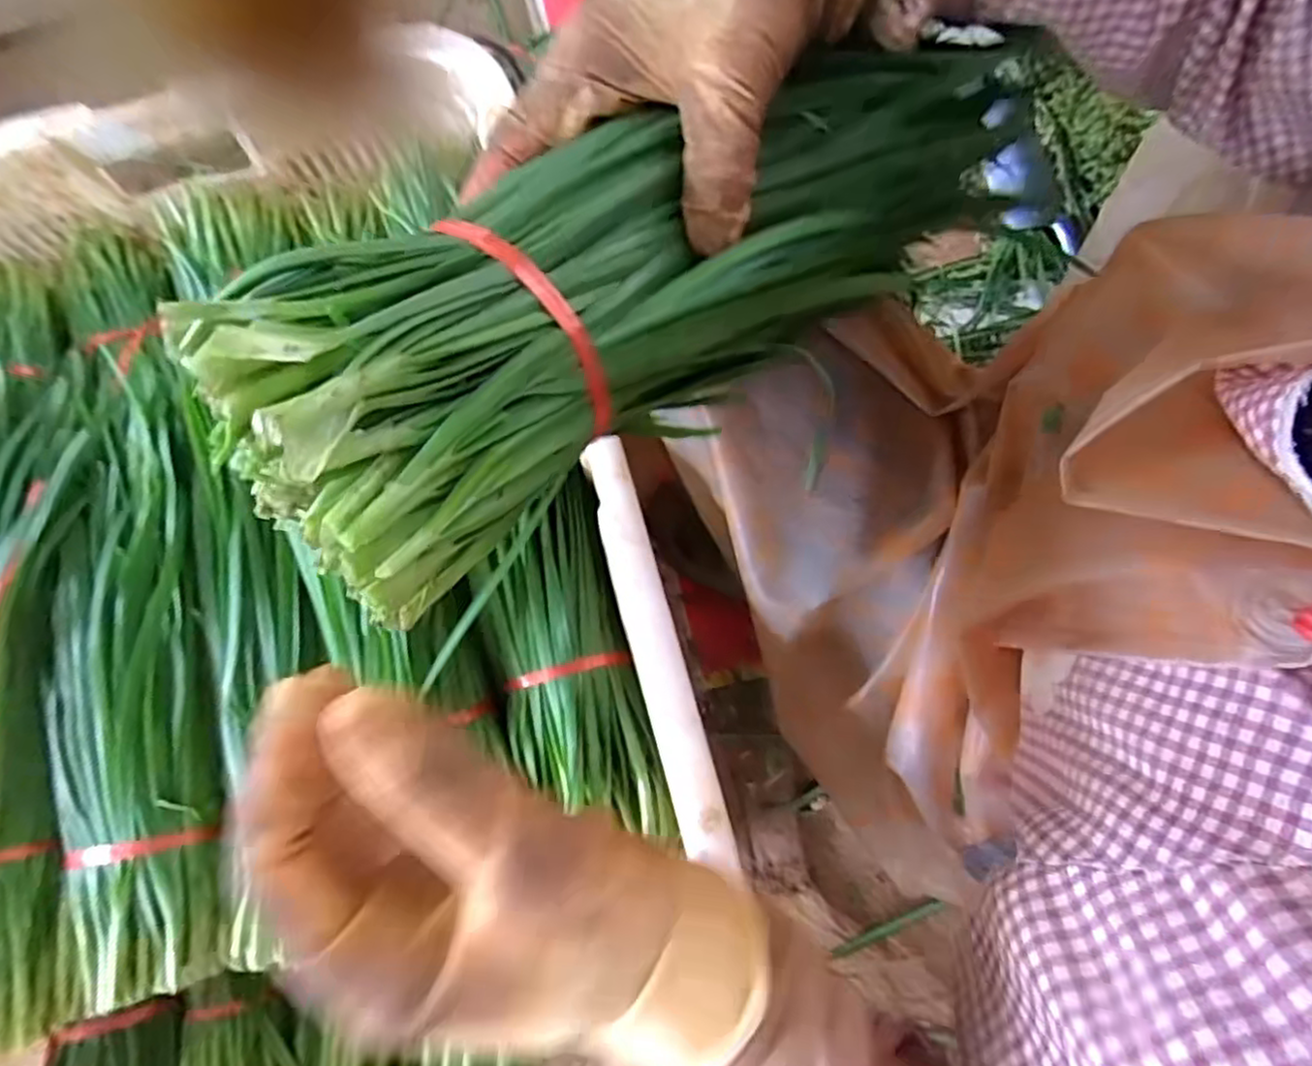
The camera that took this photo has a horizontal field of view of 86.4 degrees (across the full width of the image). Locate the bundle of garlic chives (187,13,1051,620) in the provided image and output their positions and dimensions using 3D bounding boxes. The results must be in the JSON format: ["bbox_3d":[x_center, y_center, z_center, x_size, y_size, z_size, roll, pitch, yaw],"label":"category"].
[{"bbox_3d":[0.006,-0.100,0.249,0.312,0.079,0.093,-35,78,-25],"label":"bundle of garlic chives"}]

